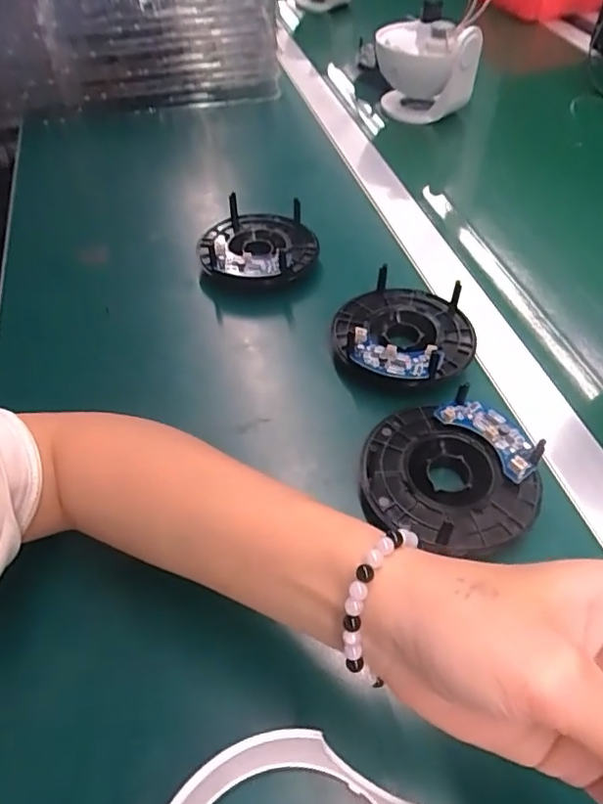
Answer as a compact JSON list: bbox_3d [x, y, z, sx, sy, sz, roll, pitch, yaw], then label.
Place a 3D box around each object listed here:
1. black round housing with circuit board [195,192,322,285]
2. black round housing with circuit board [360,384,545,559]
[{"bbox_3d":[-0.038,-0.132,0.468,0.095,0.035,0.100,-1,49,1],"label":"black round housing with circuit board"},{"bbox_3d":[0.087,0.038,0.324,0.097,0.022,0.097,20,53,18],"label":"black round housing with circuit board"}]

